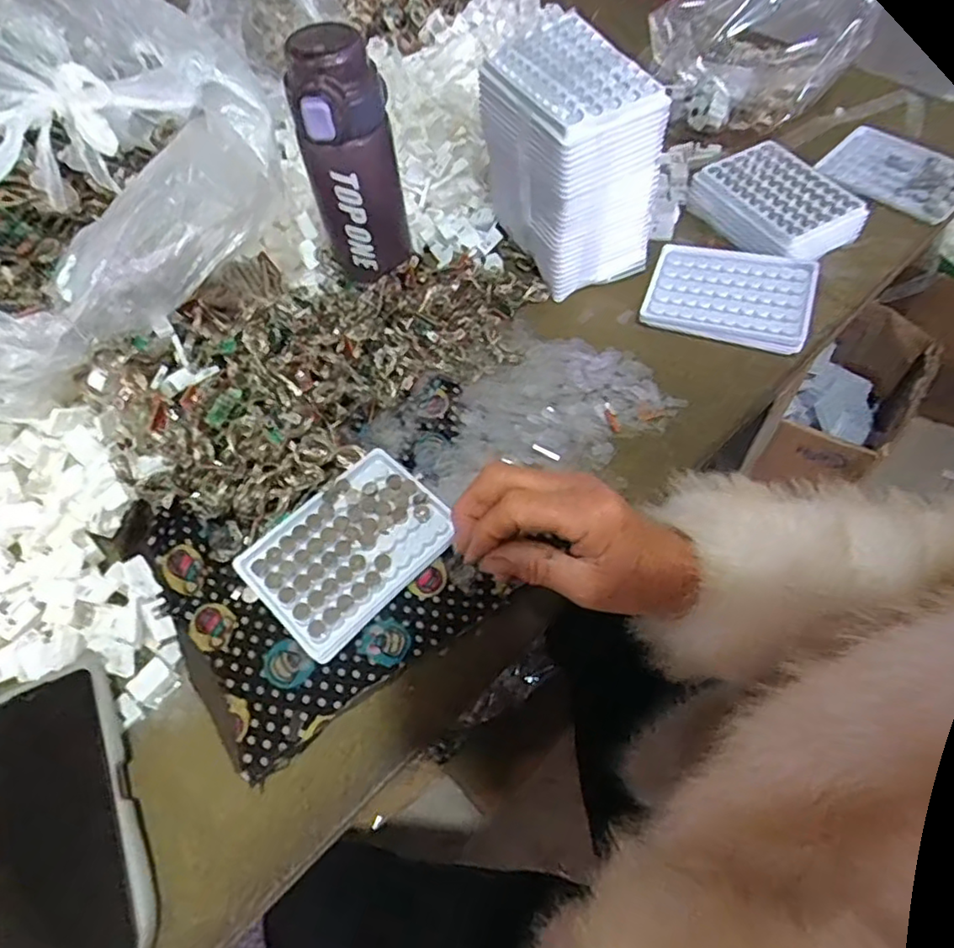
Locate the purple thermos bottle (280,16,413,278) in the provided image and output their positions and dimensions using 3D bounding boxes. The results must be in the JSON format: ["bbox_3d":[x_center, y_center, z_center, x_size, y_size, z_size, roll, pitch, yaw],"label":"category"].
[{"bbox_3d":[-0.096,-0.240,0.493,0.069,0.166,0.061,-11,60,-4],"label":"purple thermos bottle"}]

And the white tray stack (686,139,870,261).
[{"bbox_3d":[0.272,-0.250,0.576,0.107,0.032,0.135,-23,63,-12],"label":"white tray stack"}]

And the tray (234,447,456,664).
[{"bbox_3d":[-0.086,0.049,0.433,0.092,0.016,0.129,40,68,20],"label":"tray"}]

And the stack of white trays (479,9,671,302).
[{"bbox_3d":[0.078,-0.263,0.528,0.099,0.143,0.132,-27,62,-13],"label":"stack of white trays"}]

